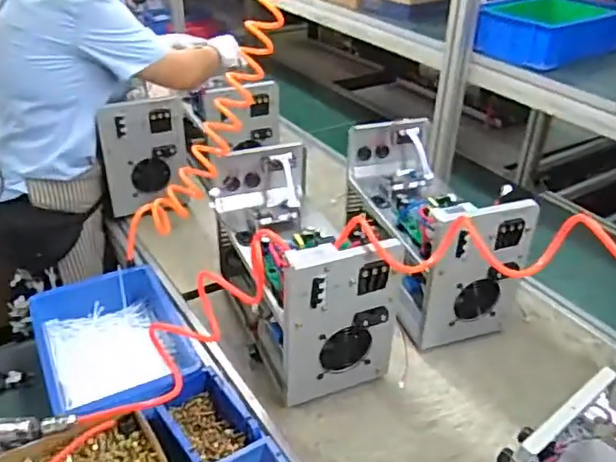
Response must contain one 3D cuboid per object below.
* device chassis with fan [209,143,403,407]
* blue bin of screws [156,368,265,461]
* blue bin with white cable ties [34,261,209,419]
[{"bbox_3d":[-0.028,0.058,0.998,0.197,0.256,0.390,-13,36,-22],"label":"device chassis with fan"},{"bbox_3d":[-0.147,0.271,0.819,0.097,0.061,0.158,-21,39,-31],"label":"blue bin of screws"},{"bbox_3d":[-0.313,0.183,0.950,0.224,0.084,0.324,-13,36,-22],"label":"blue bin with white cable ties"}]

